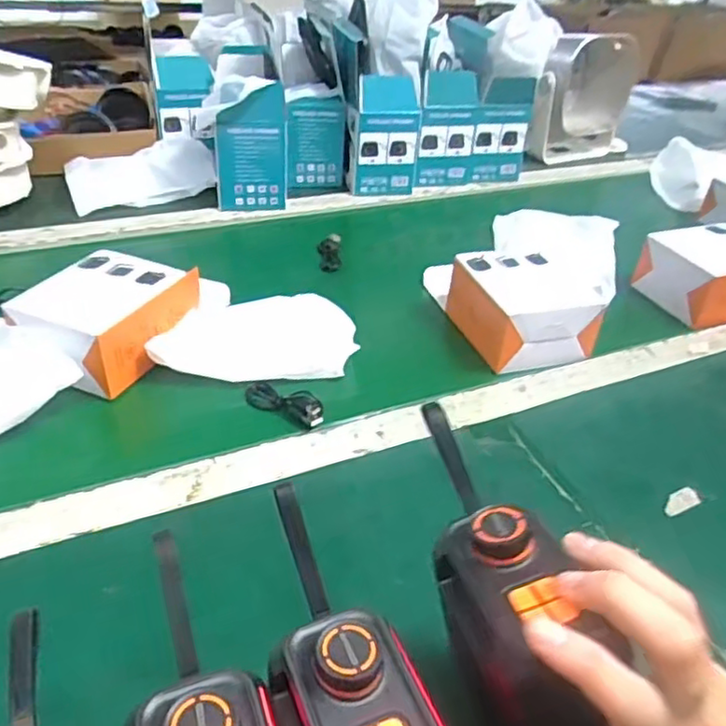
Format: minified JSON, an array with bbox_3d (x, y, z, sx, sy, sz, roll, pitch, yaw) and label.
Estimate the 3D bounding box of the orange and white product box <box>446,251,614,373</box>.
[{"bbox_3d":[0.152,-0.053,0.613,0.105,0.065,0.108,-7,35,-18],"label":"orange and white product box"}]

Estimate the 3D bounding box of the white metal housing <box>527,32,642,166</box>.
[{"bbox_3d":[0.354,-0.417,1.046,0.110,0.188,0.164,23,37,26],"label":"white metal housing"}]

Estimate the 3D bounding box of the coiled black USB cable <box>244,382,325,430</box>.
[{"bbox_3d":[-0.063,0.032,0.523,0.075,0.021,0.017,13,32,35],"label":"coiled black USB cable"}]

